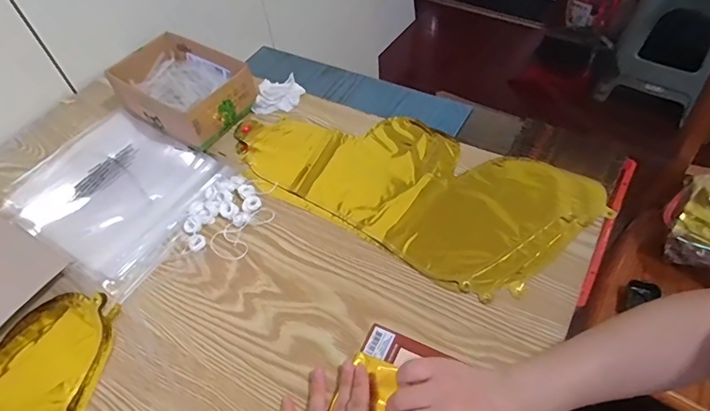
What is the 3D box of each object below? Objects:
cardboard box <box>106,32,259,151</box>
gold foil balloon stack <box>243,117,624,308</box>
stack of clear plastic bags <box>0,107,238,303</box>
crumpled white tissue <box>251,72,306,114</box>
[{"bbox_3d":[-0.248,-0.172,0.672,0.175,0.065,0.133,27,59,24],"label":"cardboard box"},{"bbox_3d":[0.054,-0.034,0.578,0.442,0.006,0.207,22,57,21],"label":"gold foil balloon stack"},{"bbox_3d":[-0.308,-0.022,0.598,0.255,0.013,0.207,25,58,23],"label":"stack of clear plastic bags"},{"bbox_3d":[-0.116,-0.169,0.687,0.071,0.027,0.054,-2,52,4],"label":"crumpled white tissue"}]

